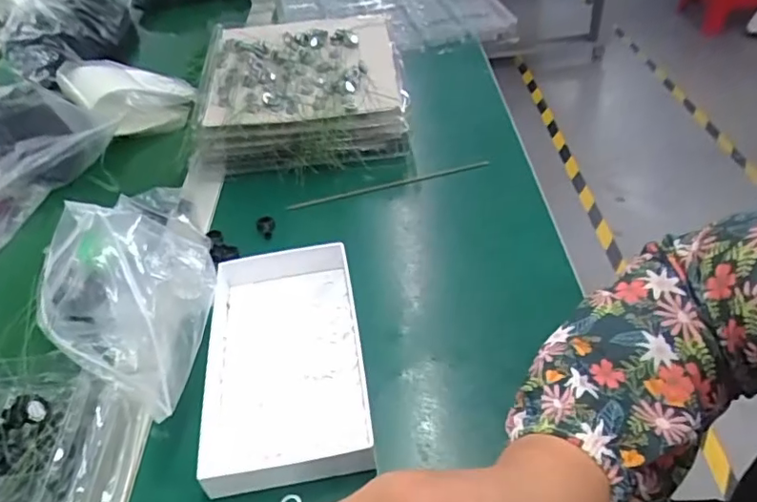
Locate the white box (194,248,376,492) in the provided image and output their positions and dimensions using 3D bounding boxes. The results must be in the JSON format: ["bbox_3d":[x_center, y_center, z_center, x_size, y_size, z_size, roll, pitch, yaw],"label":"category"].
[{"bbox_3d":[-0.066,0.070,0.378,0.104,0.025,0.181,-9,42,-4],"label":"white box"}]

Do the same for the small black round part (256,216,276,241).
[{"bbox_3d":[-0.097,-0.021,0.482,0.015,0.005,0.024,-16,43,-11],"label":"small black round part"}]

